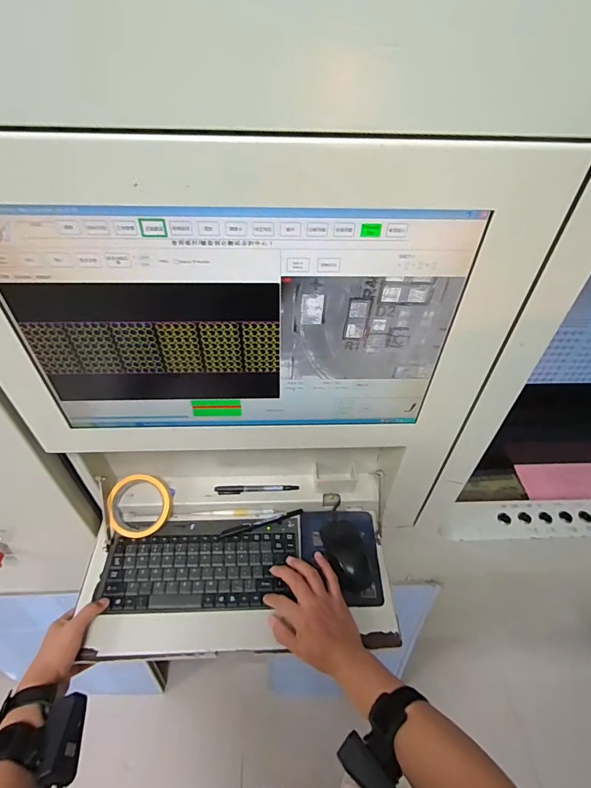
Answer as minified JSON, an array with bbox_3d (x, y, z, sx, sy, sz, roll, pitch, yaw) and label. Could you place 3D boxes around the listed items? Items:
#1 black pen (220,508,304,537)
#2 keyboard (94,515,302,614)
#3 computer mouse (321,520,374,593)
[{"bbox_3d":[-0.054,0.212,0.664,0.136,0.011,0.014,-13,48,-15],"label":"black pen"},{"bbox_3d":[-0.136,0.260,0.623,0.294,0.024,0.141,-5,46,-8],"label":"keyboard"},{"bbox_3d":[0.081,0.245,0.616,0.059,0.030,0.107,-8,47,-10],"label":"computer mouse"}]

